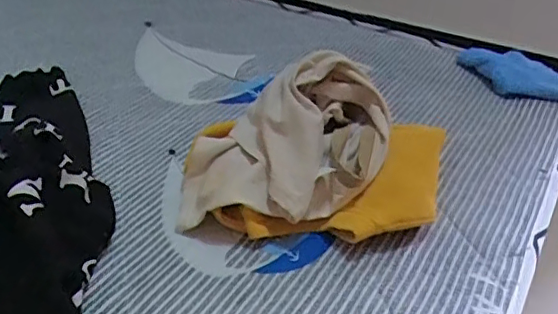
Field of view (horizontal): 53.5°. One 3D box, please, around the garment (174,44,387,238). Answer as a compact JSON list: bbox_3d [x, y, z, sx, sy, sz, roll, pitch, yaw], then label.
[{"bbox_3d":[0.006,-0.011,0.555,0.197,0.136,0.161,9,35,9],"label":"garment"}]

